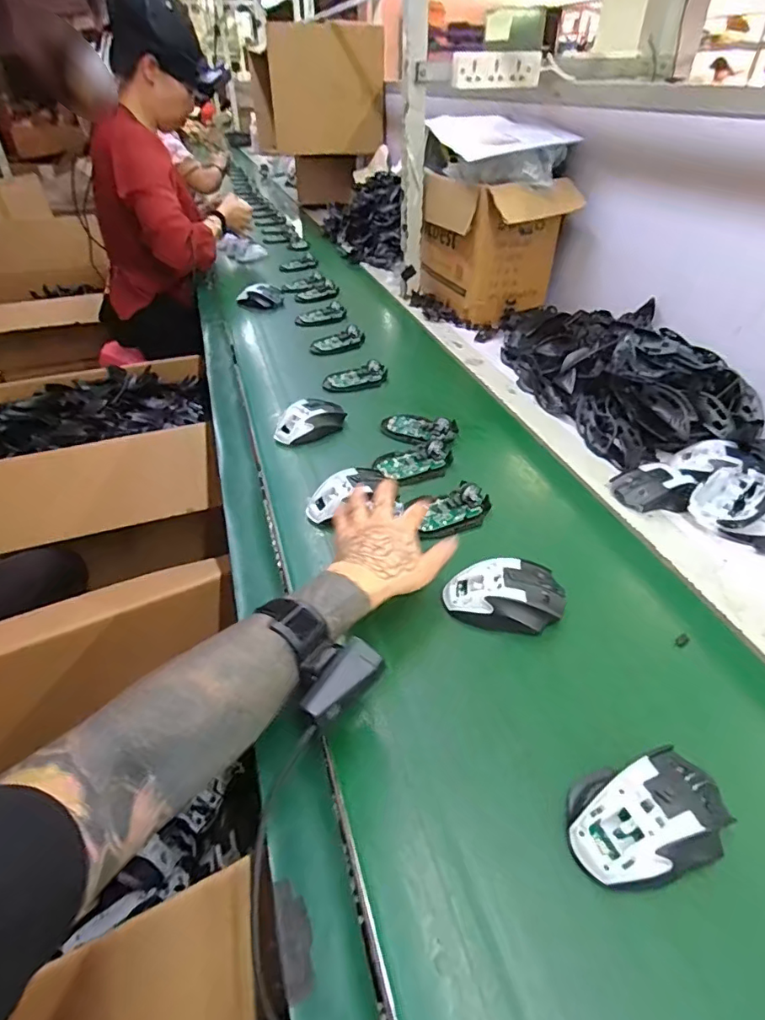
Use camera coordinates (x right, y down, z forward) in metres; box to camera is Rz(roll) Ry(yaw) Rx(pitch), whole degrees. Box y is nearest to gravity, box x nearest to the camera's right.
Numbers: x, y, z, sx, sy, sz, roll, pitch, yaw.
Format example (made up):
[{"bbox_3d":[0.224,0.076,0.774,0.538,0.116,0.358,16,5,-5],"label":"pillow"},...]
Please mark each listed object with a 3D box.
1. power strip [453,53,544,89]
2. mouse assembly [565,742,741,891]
[{"bbox_3d":[0.219,-0.831,0.991,0.174,0.053,0.035,-16,41,-14],"label":"power strip"},{"bbox_3d":[0.188,0.218,0.377,0.117,0.049,0.078,-16,41,-14],"label":"mouse assembly"}]

